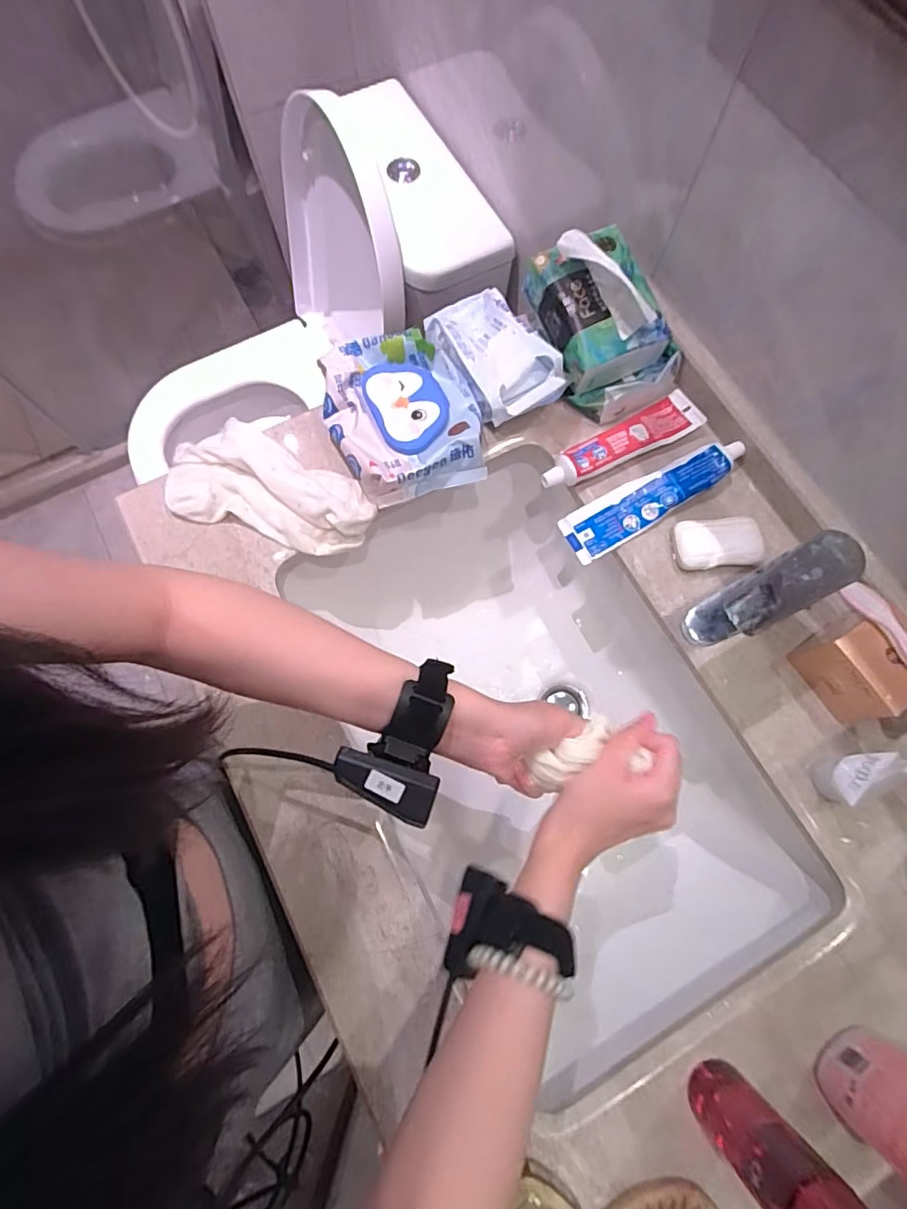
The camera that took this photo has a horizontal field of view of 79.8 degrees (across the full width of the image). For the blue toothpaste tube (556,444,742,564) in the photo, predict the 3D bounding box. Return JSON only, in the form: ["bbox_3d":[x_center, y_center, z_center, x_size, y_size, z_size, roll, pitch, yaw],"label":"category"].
[{"bbox_3d":[0.200,-0.111,0.534,0.193,0.027,0.049,-29,76,-9],"label":"blue toothpaste tube"}]

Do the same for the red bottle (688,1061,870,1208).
[{"bbox_3d":[0.199,0.343,0.323,0.044,0.176,0.035,-38,78,-11],"label":"red bottle"}]

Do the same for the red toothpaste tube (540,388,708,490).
[{"bbox_3d":[0.172,-0.163,0.550,0.183,0.020,0.043,-30,77,-9],"label":"red toothpaste tube"}]

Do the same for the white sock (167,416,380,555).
[{"bbox_3d":[-0.179,-0.123,0.533,0.205,0.031,0.114,15,74,3],"label":"white sock"}]

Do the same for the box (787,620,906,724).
[{"bbox_3d":[0.341,0.059,0.467,0.041,0.068,0.076,-25,76,-8],"label":"box"}]

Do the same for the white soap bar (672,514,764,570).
[{"bbox_3d":[0.253,-0.060,0.521,0.081,0.027,0.051,1,74,-1],"label":"white soap bar"}]

